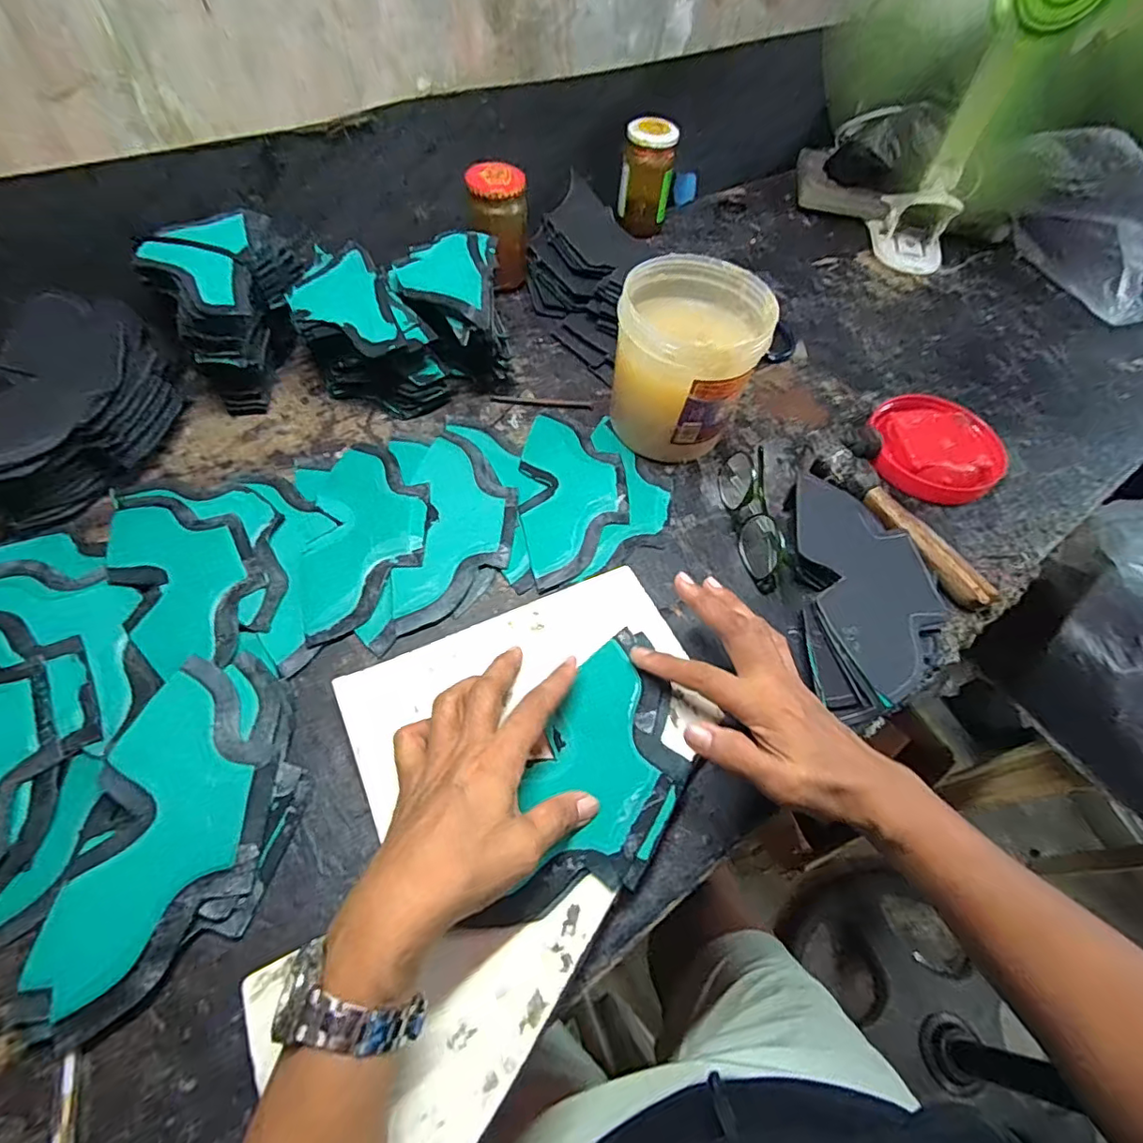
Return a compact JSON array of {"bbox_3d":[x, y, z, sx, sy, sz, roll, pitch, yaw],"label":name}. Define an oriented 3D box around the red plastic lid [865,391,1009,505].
[{"bbox_3d":[0.343,-0.116,0.522,0.119,0.023,0.115,2,58,-3],"label":"red plastic lid"}]

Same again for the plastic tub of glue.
[{"bbox_3d":[0.096,-0.176,0.478,0.113,0.128,0.113,2,58,-3],"label":"plastic tub of glue"}]

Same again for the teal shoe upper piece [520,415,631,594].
[{"bbox_3d":[0.004,-0.067,0.477,0.086,0.006,0.183,0,58,-4],"label":"teal shoe upper piece"}]

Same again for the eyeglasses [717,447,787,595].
[{"bbox_3d":[0.159,-0.049,0.465,0.045,0.029,0.140,-3,58,-7],"label":"eyeglasses"}]

